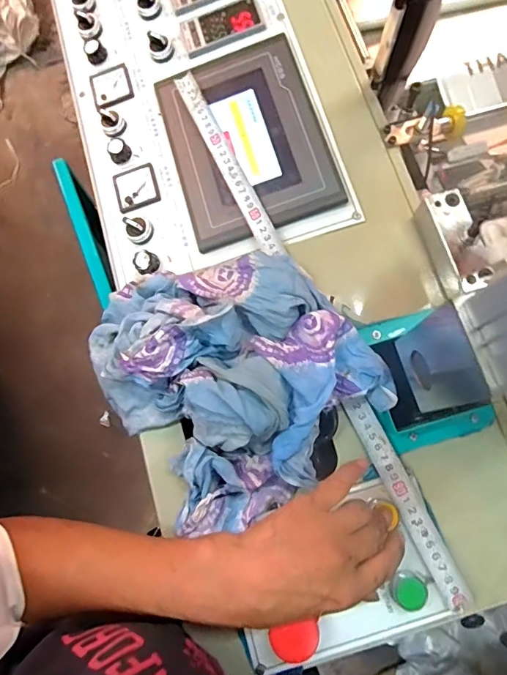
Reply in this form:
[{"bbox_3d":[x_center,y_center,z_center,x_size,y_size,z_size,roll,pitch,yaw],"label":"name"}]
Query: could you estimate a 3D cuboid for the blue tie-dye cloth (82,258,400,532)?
[{"bbox_3d":[-0.020,0.026,0.388,0.211,0.071,0.234,-35,78,-7],"label":"blue tie-dye cloth"}]

